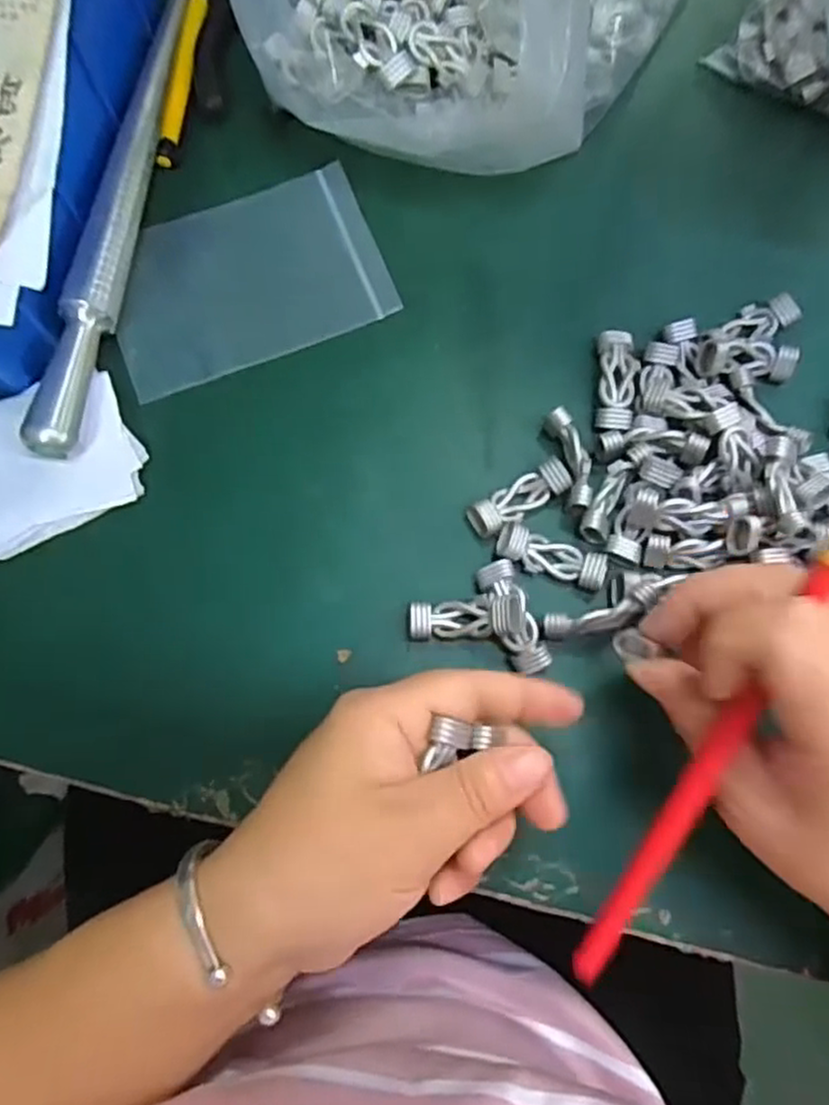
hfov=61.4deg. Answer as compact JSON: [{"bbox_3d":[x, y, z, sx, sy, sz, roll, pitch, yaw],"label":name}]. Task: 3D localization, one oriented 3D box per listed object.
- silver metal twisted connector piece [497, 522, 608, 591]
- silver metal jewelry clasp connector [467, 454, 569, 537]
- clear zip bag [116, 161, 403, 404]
[{"bbox_3d":[0.056,0.002,0.287,0.045,0.008,0.015,18,78,3],"label":"silver metal twisted connector piece"},{"bbox_3d":[0.044,-0.023,0.292,0.046,0.009,0.015,-30,80,-7],"label":"silver metal jewelry clasp connector"},{"bbox_3d":[-0.076,-0.124,0.316,0.119,0.009,0.082,-22,79,-4],"label":"clear zip bag"}]

